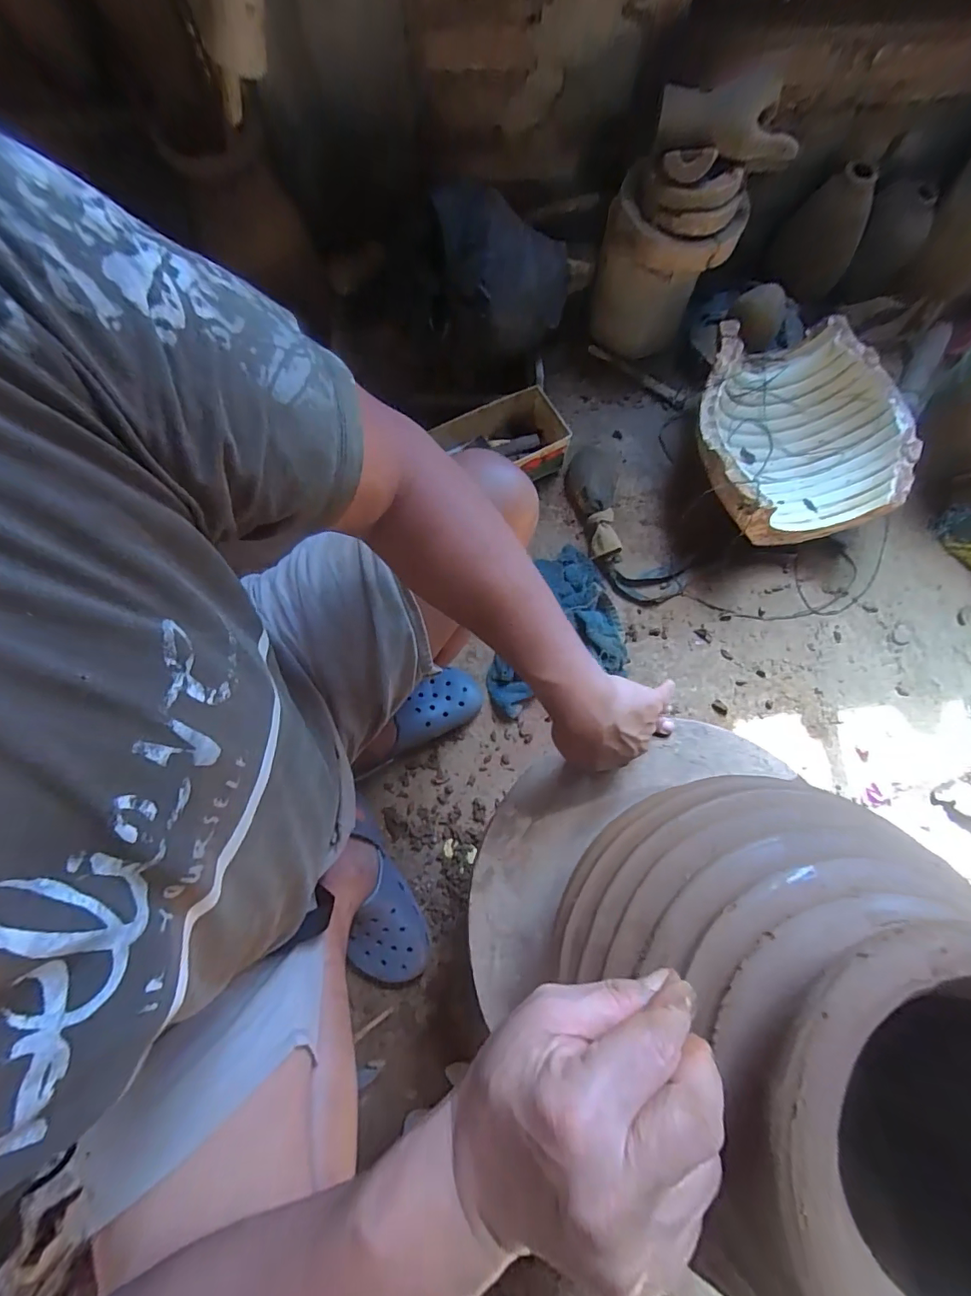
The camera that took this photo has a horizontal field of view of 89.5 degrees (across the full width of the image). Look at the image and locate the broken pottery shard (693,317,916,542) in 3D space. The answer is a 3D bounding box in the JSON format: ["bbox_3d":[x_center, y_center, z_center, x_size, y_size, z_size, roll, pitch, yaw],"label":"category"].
[{"bbox_3d":[0.505,-0.353,0.842,0.323,0.159,0.342,0,76,-1],"label":"broken pottery shard"}]

